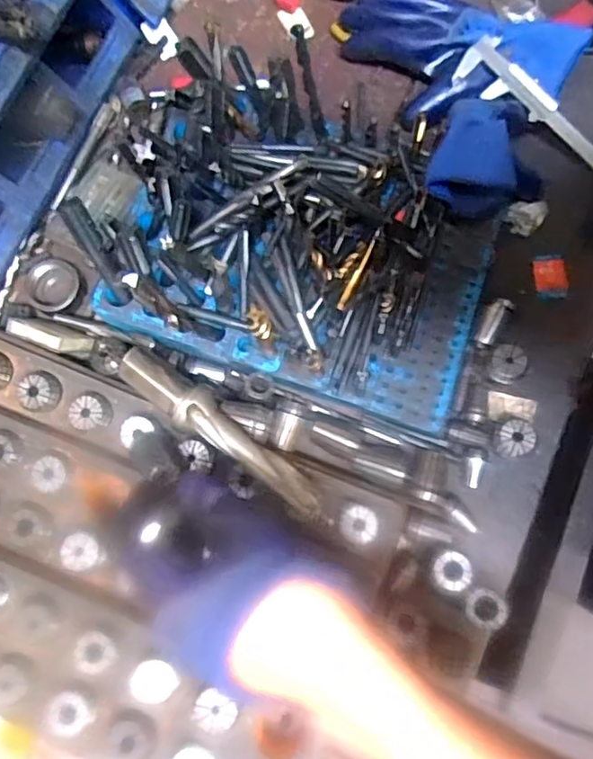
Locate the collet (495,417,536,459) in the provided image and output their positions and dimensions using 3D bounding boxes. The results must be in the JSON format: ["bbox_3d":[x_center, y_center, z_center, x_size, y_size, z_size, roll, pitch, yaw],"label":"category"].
[{"bbox_3d":[0.169,0.049,0.470,0.028,0.036,0.027,-1,76,3],"label":"collet"}]

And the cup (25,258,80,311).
[{"bbox_3d":[-0.218,-0.085,0.533,0.048,0.009,0.045,-1,76,3],"label":"cup"}]

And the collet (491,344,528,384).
[{"bbox_3d":[0.167,-0.010,0.482,0.029,0.032,0.027,-1,76,3],"label":"collet"}]

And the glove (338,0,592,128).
[{"bbox_3d":[0.148,-0.300,0.548,0.223,0.035,0.116,6,77,5],"label":"glove"}]

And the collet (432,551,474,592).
[{"bbox_3d":[0.114,0.143,0.447,0.026,0.034,0.027,0,74,0],"label":"collet"}]

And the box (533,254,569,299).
[{"bbox_3d":[0.225,-0.091,0.527,0.031,0.005,0.041,-4,76,2],"label":"box"}]

